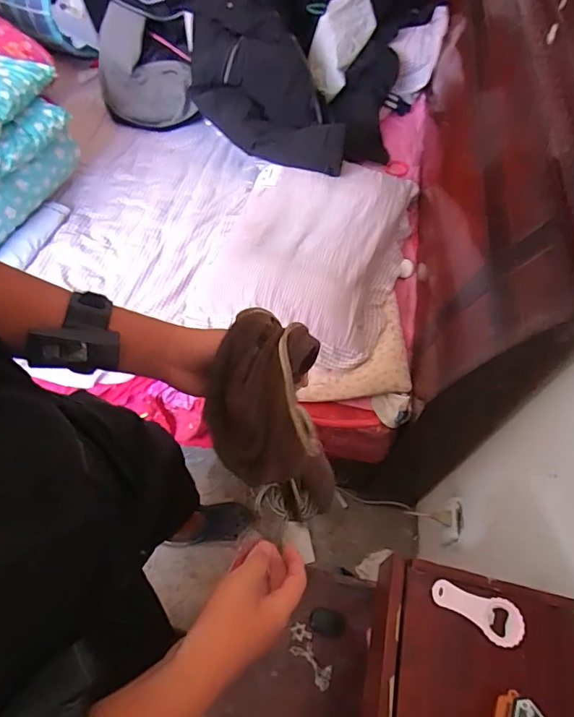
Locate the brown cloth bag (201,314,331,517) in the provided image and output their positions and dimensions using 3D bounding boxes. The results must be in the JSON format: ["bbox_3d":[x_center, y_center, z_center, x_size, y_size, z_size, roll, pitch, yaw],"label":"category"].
[{"bbox_3d":[-0.010,0.059,0.461,0.128,0.176,0.122,5,58,0],"label":"brown cloth bag"}]

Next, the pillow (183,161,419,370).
[{"bbox_3d":[0.062,-0.284,1.121,0.428,0.125,0.643,18,59,8],"label":"pillow"}]

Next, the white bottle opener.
[{"bbox_3d":[0.214,0.285,0.521,0.101,0.012,0.045,21,59,9],"label":"white bottle opener"}]

